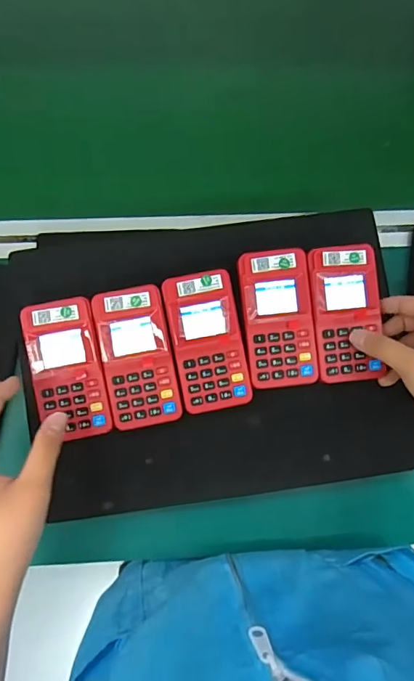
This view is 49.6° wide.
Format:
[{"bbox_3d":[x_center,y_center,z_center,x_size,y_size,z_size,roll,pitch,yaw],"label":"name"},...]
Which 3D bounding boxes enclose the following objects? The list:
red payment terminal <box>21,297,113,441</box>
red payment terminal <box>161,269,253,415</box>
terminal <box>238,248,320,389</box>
[{"bbox_3d":[-0.123,0.026,0.401,0.060,0.030,0.120,-10,83,-3],"label":"red payment terminal"},{"bbox_3d":[0.001,0.001,0.405,0.061,0.028,0.121,-11,84,0],"label":"red payment terminal"},{"bbox_3d":[0.064,-0.019,0.406,0.061,0.030,0.120,-7,84,0],"label":"terminal"}]

